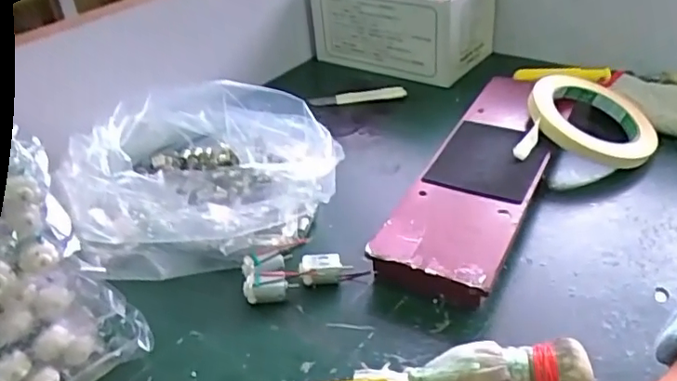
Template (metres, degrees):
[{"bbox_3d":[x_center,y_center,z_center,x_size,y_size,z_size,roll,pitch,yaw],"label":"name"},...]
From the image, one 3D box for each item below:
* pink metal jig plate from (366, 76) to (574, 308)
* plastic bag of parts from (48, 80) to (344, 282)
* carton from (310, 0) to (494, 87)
[{"bbox_3d":[0.121,-0.019,0.474,0.081,0.027,0.284,14,39,26],"label":"pink metal jig plate"},{"bbox_3d":[-0.111,-0.015,0.464,0.194,0.071,0.173,-19,39,-15],"label":"plastic bag of parts"},{"bbox_3d":[0.074,-0.206,0.690,0.188,0.108,0.119,20,41,32],"label":"carton"}]

